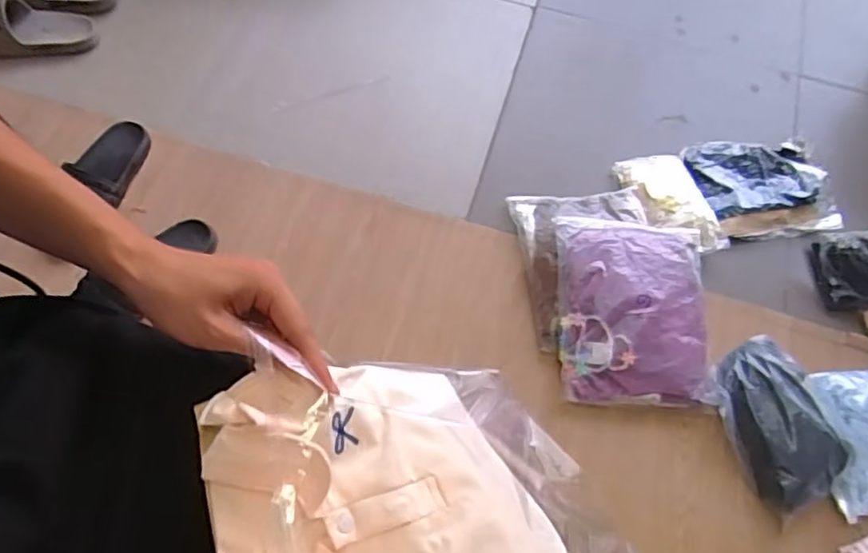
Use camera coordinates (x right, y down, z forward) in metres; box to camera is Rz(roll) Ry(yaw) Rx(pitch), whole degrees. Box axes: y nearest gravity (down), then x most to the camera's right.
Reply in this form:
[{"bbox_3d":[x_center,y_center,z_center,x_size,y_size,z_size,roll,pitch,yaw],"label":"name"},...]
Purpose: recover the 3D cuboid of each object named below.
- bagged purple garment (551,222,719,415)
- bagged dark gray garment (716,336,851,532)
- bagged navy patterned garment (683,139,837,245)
[{"bbox_3d":[0.333,0.051,1.054,0.250,0.058,0.320,4,65,-2],"label":"bagged purple garment"},{"bbox_3d":[0.542,0.230,0.996,0.149,0.062,0.250,-20,68,-13],"label":"bagged dark gray garment"},{"bbox_3d":[0.625,-0.175,1.210,0.238,0.041,0.227,-6,65,-7],"label":"bagged navy patterned garment"}]

